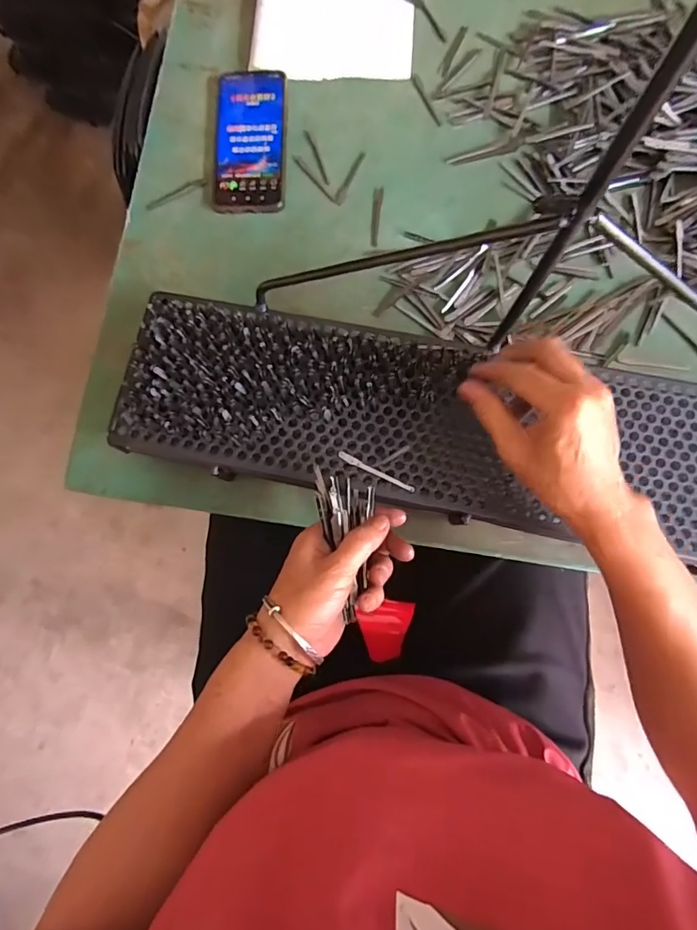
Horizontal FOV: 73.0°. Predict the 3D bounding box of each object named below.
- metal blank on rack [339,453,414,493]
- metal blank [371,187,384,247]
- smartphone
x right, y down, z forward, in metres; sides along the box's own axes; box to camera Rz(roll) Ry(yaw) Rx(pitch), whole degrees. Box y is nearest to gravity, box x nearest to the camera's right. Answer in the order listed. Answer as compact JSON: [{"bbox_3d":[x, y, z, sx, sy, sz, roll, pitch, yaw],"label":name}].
[{"bbox_3d":[0.023,0.005,0.383,0.067,0.004,0.006,26,84,7],"label":"metal blank on rack"},{"bbox_3d":[0.030,-0.261,0.495,0.009,0.004,0.062,5,88,0],"label":"metal blank"},{"bbox_3d":[-0.104,-0.349,0.504,0.073,0.013,0.161,1,81,3],"label":"smartphone"}]

